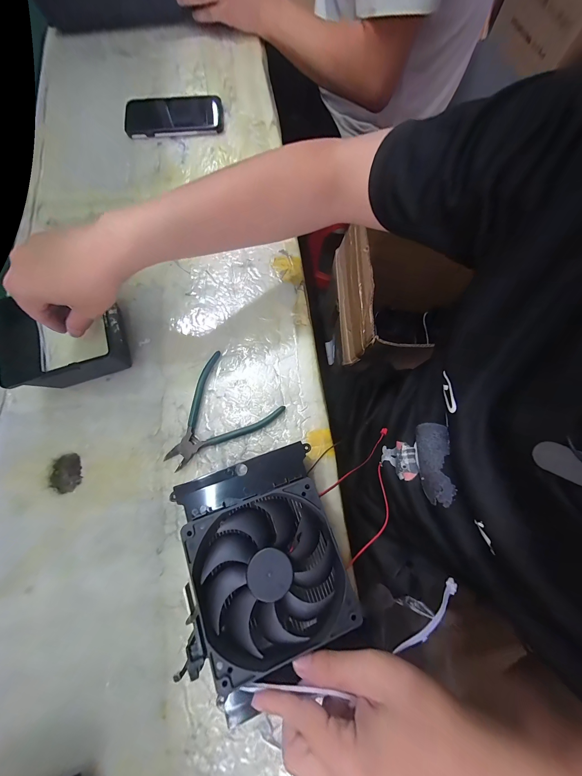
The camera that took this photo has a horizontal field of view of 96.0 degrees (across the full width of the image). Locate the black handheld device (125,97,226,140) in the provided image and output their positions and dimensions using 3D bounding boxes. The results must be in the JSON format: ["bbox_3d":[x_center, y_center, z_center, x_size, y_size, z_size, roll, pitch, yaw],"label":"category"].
[{"bbox_3d":[-0.202,-0.469,0.452,0.164,0.014,0.078,-2,76,-2],"label":"black handheld device"}]

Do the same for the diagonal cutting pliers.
[{"bbox_3d":[-0.099,0.038,0.328,0.117,0.009,0.137,42,79,9],"label":"diagonal cutting pliers"}]

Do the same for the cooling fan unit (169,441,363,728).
[{"bbox_3d":[-0.023,0.150,0.229,0.126,0.034,0.162,-16,77,-5],"label":"cooling fan unit"}]

